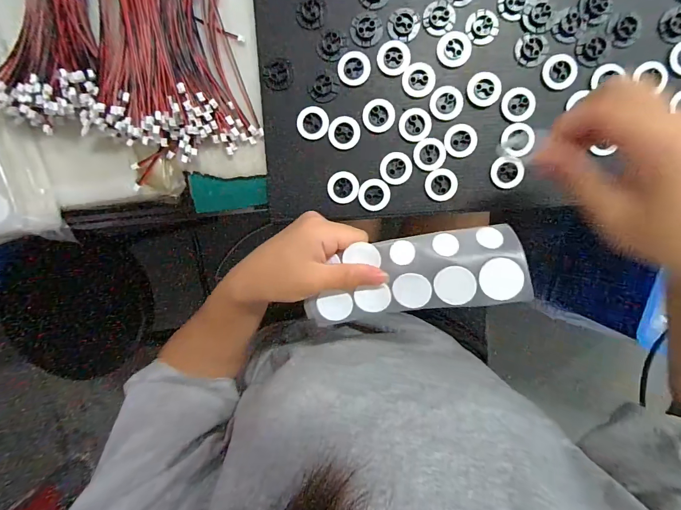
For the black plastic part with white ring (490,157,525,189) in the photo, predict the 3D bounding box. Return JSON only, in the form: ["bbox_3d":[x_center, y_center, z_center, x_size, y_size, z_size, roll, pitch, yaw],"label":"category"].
[{"bbox_3d":[0.148,-0.073,0.302,0.027,0.004,0.026,5,95,3],"label":"black plastic part with white ring"}]

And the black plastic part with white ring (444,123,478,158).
[{"bbox_3d":[0.107,-0.102,0.302,0.029,0.004,0.028,0,95,4],"label":"black plastic part with white ring"}]

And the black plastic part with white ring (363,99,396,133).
[{"bbox_3d":[0.034,-0.124,0.303,0.028,0.004,0.028,0,95,4],"label":"black plastic part with white ring"}]

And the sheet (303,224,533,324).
[{"bbox_3d":[0.050,0.016,0.257,0.161,0.017,0.058,-11,97,17],"label":"sheet"}]

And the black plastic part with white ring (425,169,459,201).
[{"bbox_3d":[0.091,-0.064,0.308,0.028,0.004,0.028,0,95,4],"label":"black plastic part with white ring"}]

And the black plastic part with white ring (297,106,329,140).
[{"bbox_3d":[-0.025,-0.120,0.309,0.028,0.004,0.028,0,95,4],"label":"black plastic part with white ring"}]

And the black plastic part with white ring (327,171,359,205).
[{"bbox_3d":[0.002,-0.062,0.314,0.028,0.004,0.028,0,95,4],"label":"black plastic part with white ring"}]

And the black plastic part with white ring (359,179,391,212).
[{"bbox_3d":[0.031,-0.055,0.312,0.028,0.004,0.028,0,95,4],"label":"black plastic part with white ring"}]

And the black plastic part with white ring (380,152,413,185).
[{"bbox_3d":[0.051,-0.078,0.308,0.028,0.004,0.027,0,95,4],"label":"black plastic part with white ring"}]

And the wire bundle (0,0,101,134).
[{"bbox_3d":[-0.263,-0.235,0.294,0.107,0.033,0.224,6,95,3],"label":"wire bundle"}]

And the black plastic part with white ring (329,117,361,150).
[{"bbox_3d":[0.003,-0.110,0.307,0.028,0.004,0.028,0,95,4],"label":"black plastic part with white ring"}]

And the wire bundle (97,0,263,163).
[{"bbox_3d":[-0.152,-0.199,0.300,0.128,0.033,0.217,-6,94,4],"label":"wire bundle"}]

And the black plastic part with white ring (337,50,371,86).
[{"bbox_3d":[0.012,-0.166,0.302,0.028,0.004,0.029,0,95,4],"label":"black plastic part with white ring"}]

